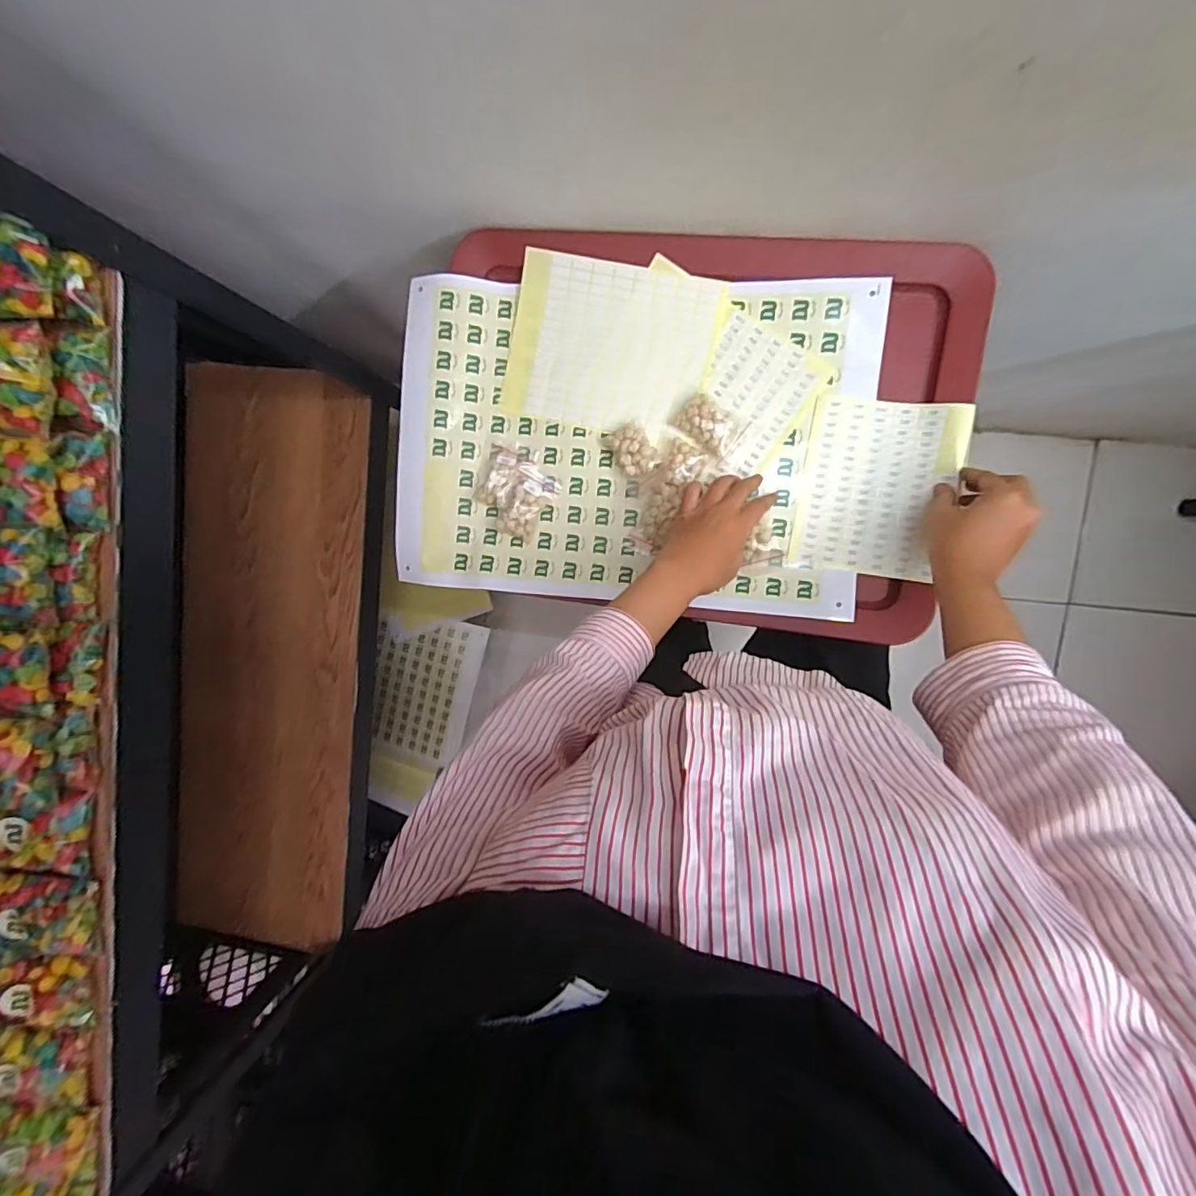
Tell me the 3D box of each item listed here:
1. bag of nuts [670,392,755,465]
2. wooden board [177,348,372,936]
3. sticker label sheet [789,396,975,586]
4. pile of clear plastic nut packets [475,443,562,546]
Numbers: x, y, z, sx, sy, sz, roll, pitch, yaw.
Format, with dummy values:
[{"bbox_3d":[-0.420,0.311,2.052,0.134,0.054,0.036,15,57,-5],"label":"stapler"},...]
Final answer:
[{"bbox_3d":[0.110,-0.173,0.550,0.066,0.016,0.045,40,98,4],"label":"bag of nuts"},{"bbox_3d":[-0.520,0.122,0.868,0.315,0.027,0.905,9,98,11],"label":"wooden board"},{"bbox_3d":[0.269,-0.106,0.532,0.133,0.021,0.164,9,94,8],"label":"sticker label sheet"},{"bbox_3d":[-0.088,-0.114,0.582,0.079,0.018,0.092,24,96,6],"label":"pile of clear plastic nut packets"}]

